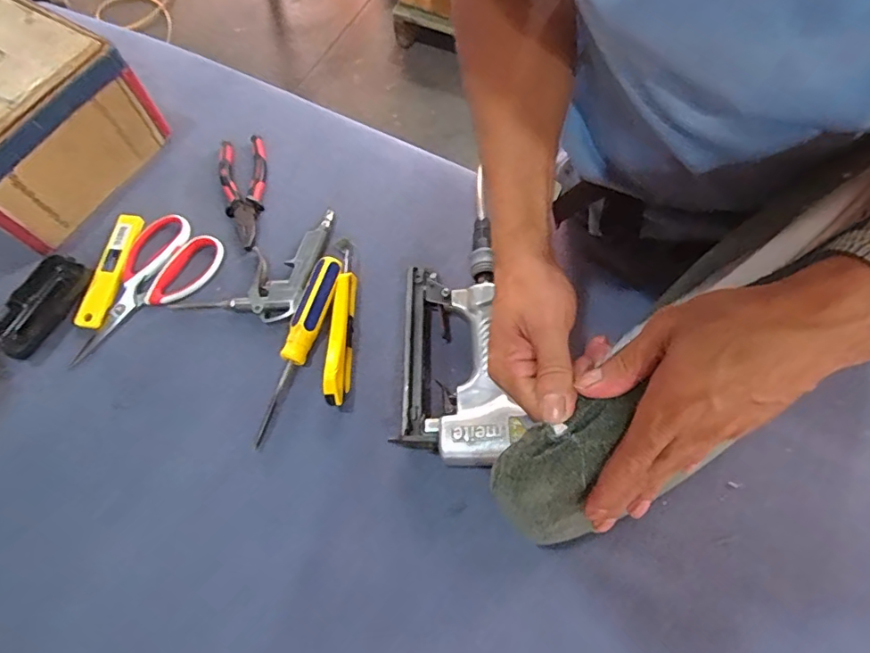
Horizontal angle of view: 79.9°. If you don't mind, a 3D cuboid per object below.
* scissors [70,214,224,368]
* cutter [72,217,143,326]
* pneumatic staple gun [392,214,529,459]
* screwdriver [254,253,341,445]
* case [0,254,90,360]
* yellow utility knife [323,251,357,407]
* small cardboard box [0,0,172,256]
[{"bbox_3d":[-0.313,-0.043,0.547,0.101,0.007,0.177,40,75,17],"label":"scissors"},{"bbox_3d":[-0.349,-0.063,0.557,0.030,0.008,0.134,6,68,6],"label":"cutter"},{"bbox_3d":[0.027,0.007,0.496,0.116,0.047,0.240,3,68,5],"label":"pneumatic staple gun"},{"bbox_3d":[-0.136,0.018,0.503,0.035,0.022,0.189,15,69,9],"label":"screwdriver"},{"bbox_3d":[-0.408,-0.022,0.535,0.046,0.024,0.110,21,70,12],"label":"case"},{"bbox_3d":[-0.090,0.001,0.504,0.021,0.033,0.156,1,67,4],"label":"yellow utility knife"},{"bbox_3d":[-0.462,-0.233,0.570,0.221,0.122,0.208,31,72,15],"label":"small cardboard box"}]

